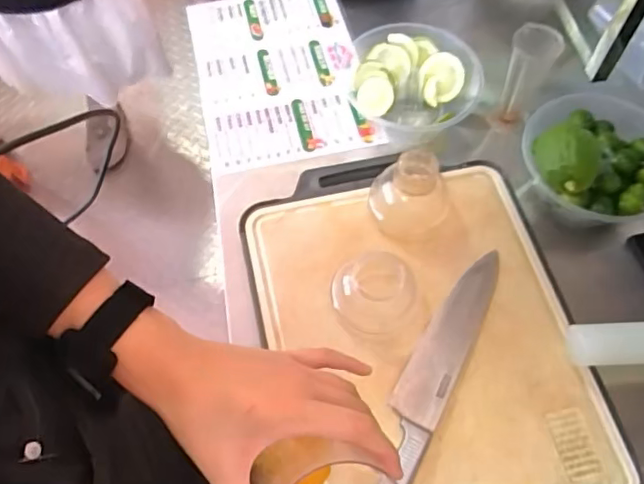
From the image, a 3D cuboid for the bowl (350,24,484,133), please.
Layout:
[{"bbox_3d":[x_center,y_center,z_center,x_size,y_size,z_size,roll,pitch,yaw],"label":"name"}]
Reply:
[{"bbox_3d":[0.109,-0.192,0.682,0.146,0.058,0.141,-1,63,1],"label":"bowl"}]

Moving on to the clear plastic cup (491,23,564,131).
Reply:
[{"bbox_3d":[0.229,-0.187,0.657,0.046,0.126,0.043,-1,63,1],"label":"clear plastic cup"}]

